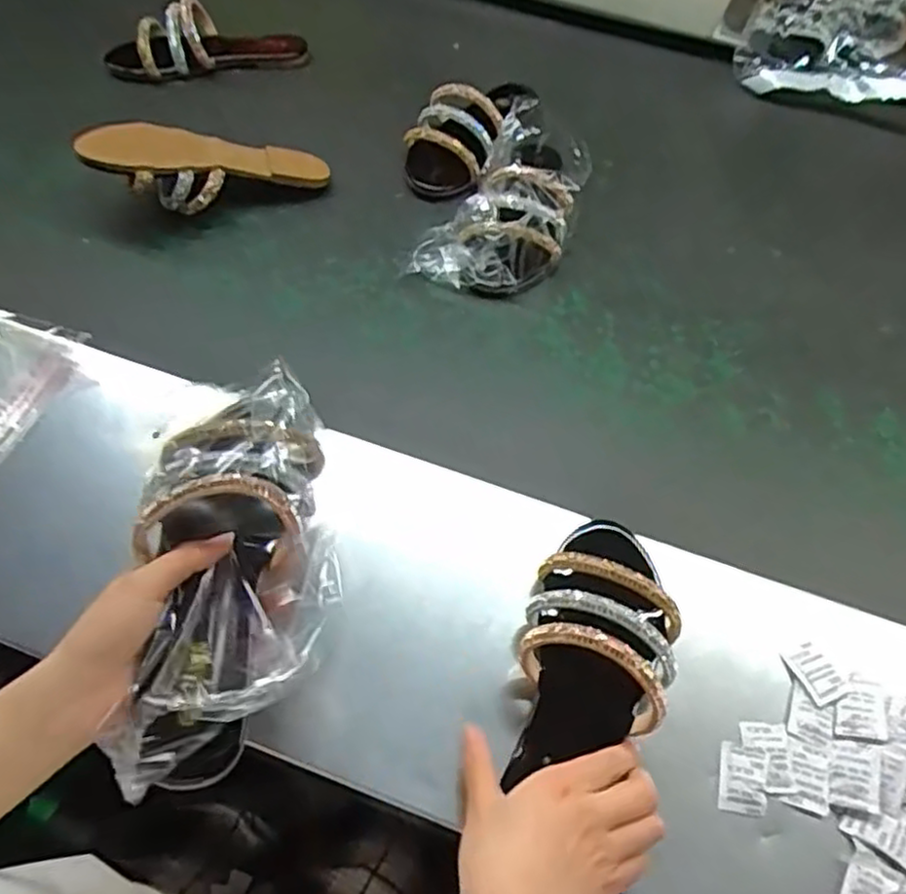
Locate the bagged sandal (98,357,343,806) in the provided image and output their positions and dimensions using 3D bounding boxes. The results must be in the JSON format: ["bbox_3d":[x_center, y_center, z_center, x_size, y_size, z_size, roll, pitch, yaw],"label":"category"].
[{"bbox_3d":[-0.123,0.066,0.405,0.111,0.068,0.235,3,56,-2],"label":"bagged sandal"}]

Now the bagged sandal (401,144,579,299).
[{"bbox_3d":[0.049,-0.221,0.723,0.104,0.086,0.171,40,62,21],"label":"bagged sandal"}]

